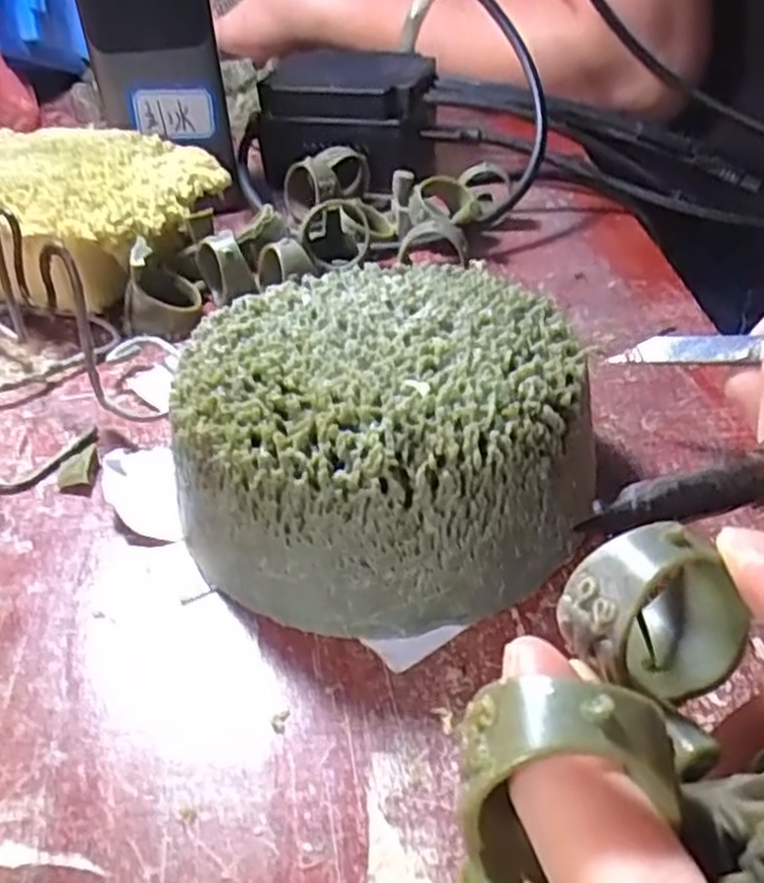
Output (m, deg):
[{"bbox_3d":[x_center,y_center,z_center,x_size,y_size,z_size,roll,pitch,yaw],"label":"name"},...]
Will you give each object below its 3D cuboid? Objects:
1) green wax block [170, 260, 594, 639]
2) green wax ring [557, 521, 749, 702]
[{"bbox_3d":[-0.001,-0.005,0.202,0.097,0.047,0.101,0,39,4],"label":"green wax block"},{"bbox_3d":[0.040,0.025,0.114,0.026,0.022,0.014,-8,38,-5],"label":"green wax ring"}]

